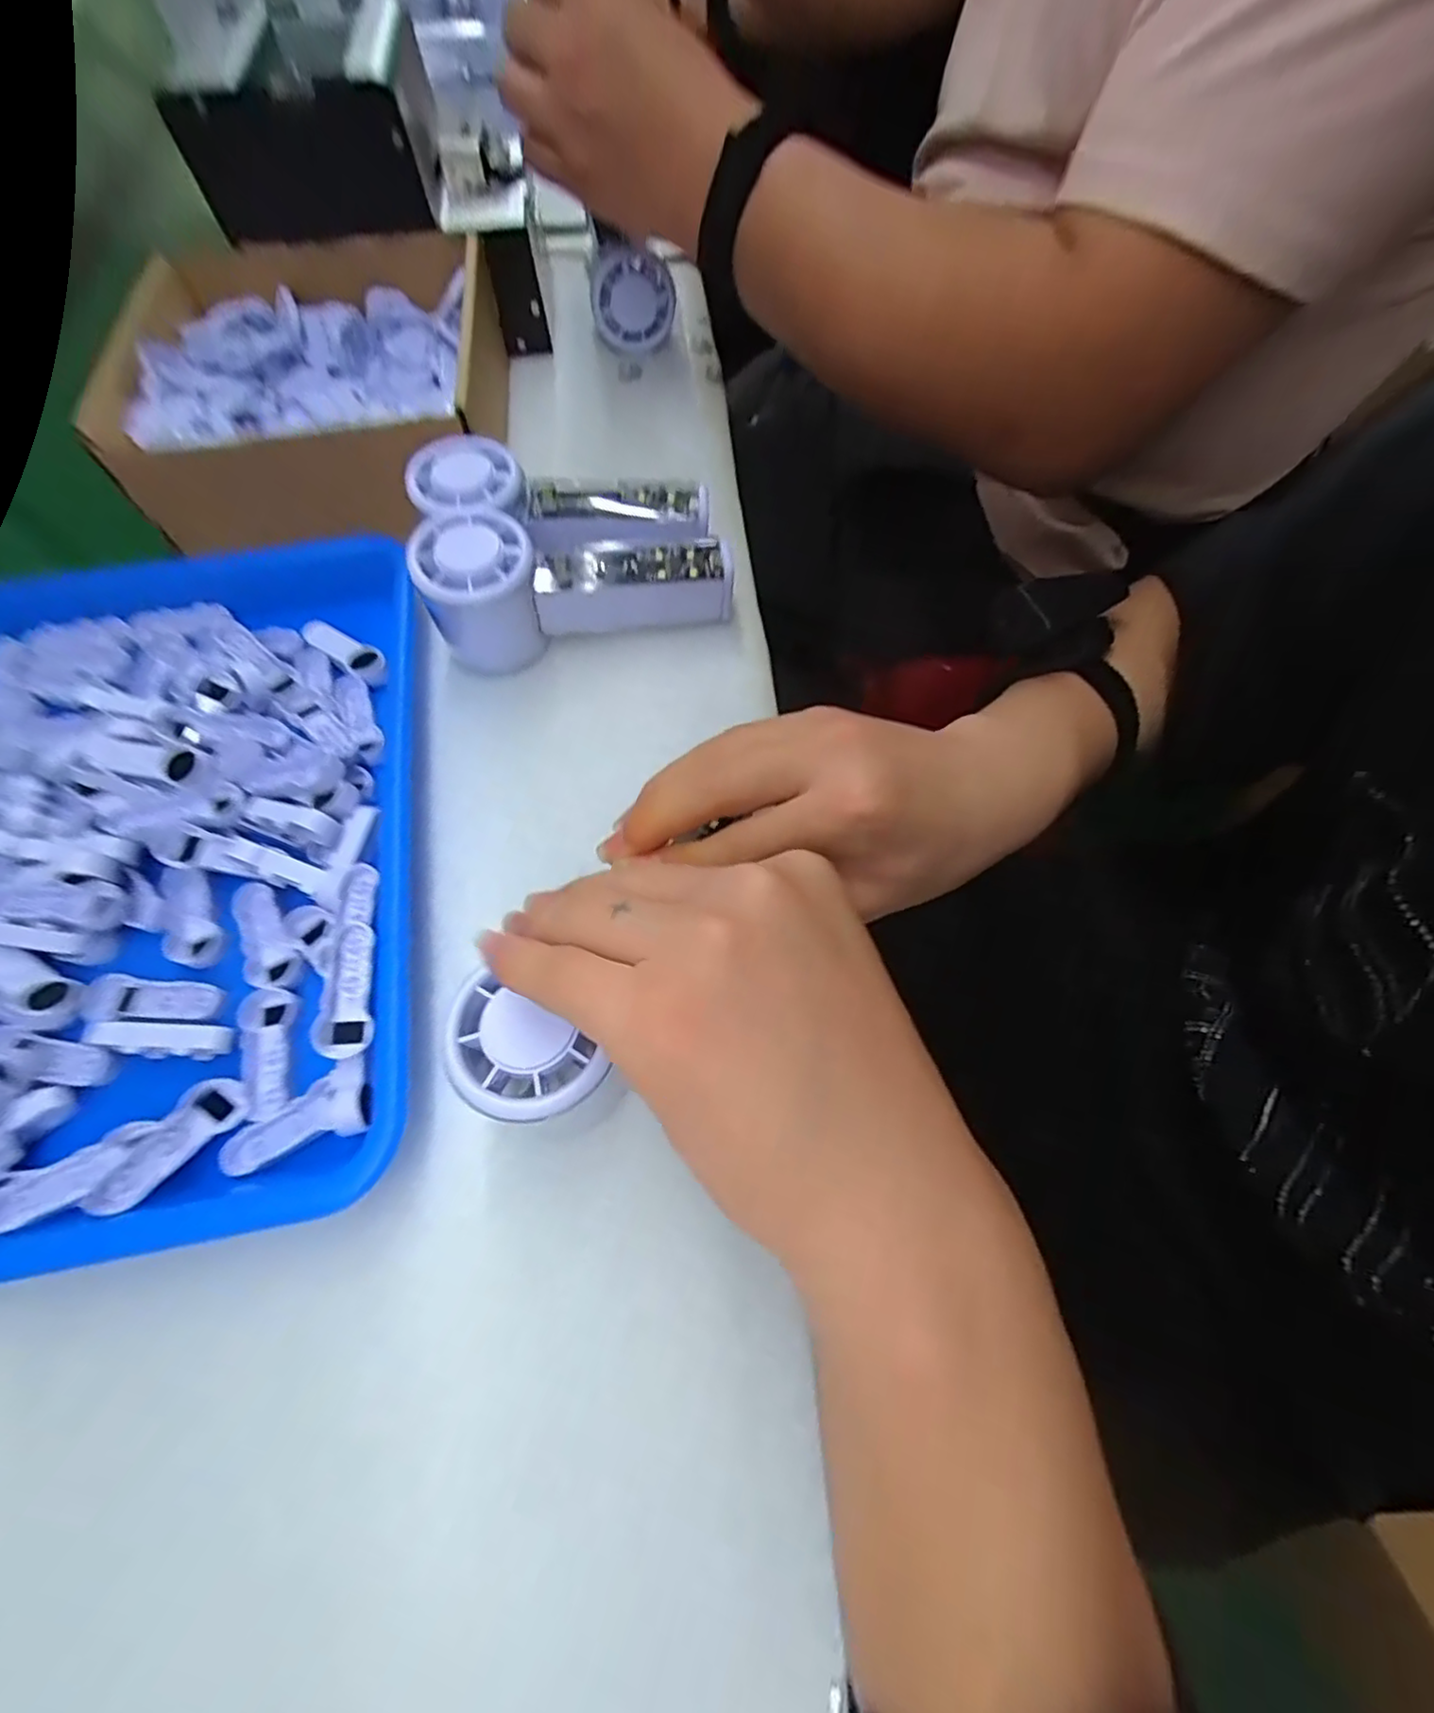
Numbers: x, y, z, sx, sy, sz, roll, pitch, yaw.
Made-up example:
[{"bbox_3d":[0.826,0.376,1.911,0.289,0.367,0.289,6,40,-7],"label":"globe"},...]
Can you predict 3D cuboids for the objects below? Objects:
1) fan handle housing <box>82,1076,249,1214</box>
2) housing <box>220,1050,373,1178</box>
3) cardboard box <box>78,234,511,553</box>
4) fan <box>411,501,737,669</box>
[{"bbox_3d":[-0.198,0.104,0.236,0.017,0.011,0.051,28,50,12],"label":"fan handle housing"},{"bbox_3d":[-0.155,0.099,0.244,0.057,0.015,0.025,-29,66,2],"label":"housing"},{"bbox_3d":[-0.240,-0.287,0.397,0.199,0.063,0.203,-7,65,-2],"label":"cardboard box"},{"bbox_3d":[-0.070,-0.145,0.337,0.151,0.057,0.056,-14,65,-5],"label":"fan"}]

